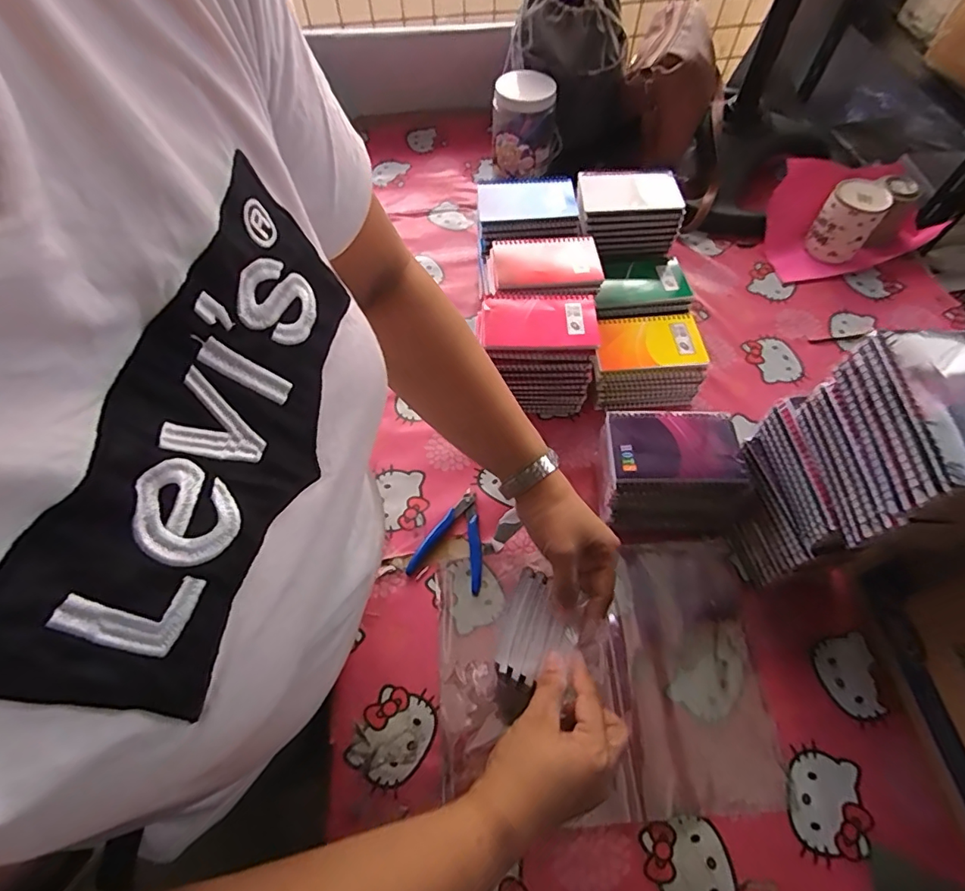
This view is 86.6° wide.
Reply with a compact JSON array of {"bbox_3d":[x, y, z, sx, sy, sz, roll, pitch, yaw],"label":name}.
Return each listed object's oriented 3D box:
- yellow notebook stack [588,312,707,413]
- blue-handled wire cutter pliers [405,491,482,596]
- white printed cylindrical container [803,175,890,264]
[{"bbox_3d":[0.206,-0.111,0.672,0.136,0.079,0.103,1,60,-1],"label":"yellow notebook stack"},{"bbox_3d":[-0.031,0.105,0.592,0.083,0.010,0.111,14,60,7],"label":"blue-handled wire cutter pliers"},{"bbox_3d":[0.564,-0.344,0.798,0.080,0.107,0.071,37,67,19],"label":"white printed cylindrical container"}]

